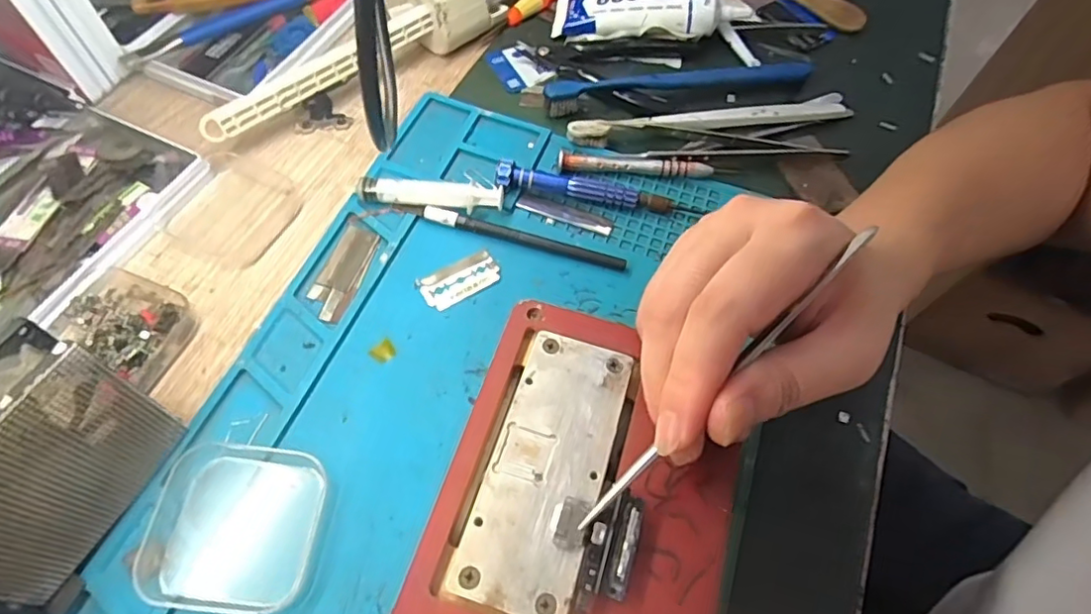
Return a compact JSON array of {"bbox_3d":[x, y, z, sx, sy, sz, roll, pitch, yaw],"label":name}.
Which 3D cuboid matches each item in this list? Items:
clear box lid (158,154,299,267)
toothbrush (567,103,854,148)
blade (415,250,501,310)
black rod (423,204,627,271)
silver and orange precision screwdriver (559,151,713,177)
[{"bbox_3d":[-0.177,-0.056,0.337,0.059,0.009,0.064,23,62,9],"label":"clear box lid"},{"bbox_3d":[0.108,-0.120,0.375,0.188,0.009,0.018,-7,61,-7],"label":"toothbrush"},{"bbox_3d":[-0.046,-0.015,0.316,0.043,0.004,0.022,-26,65,-17],"label":"blade"},{"bbox_3d":[-0.012,-0.038,0.328,0.115,0.007,0.007,15,61,5],"label":"black rod"},{"bbox_3d":[0.054,-0.087,0.354,0.092,0.008,0.010,3,61,-2],"label":"silver and orange precision screwdriver"}]

